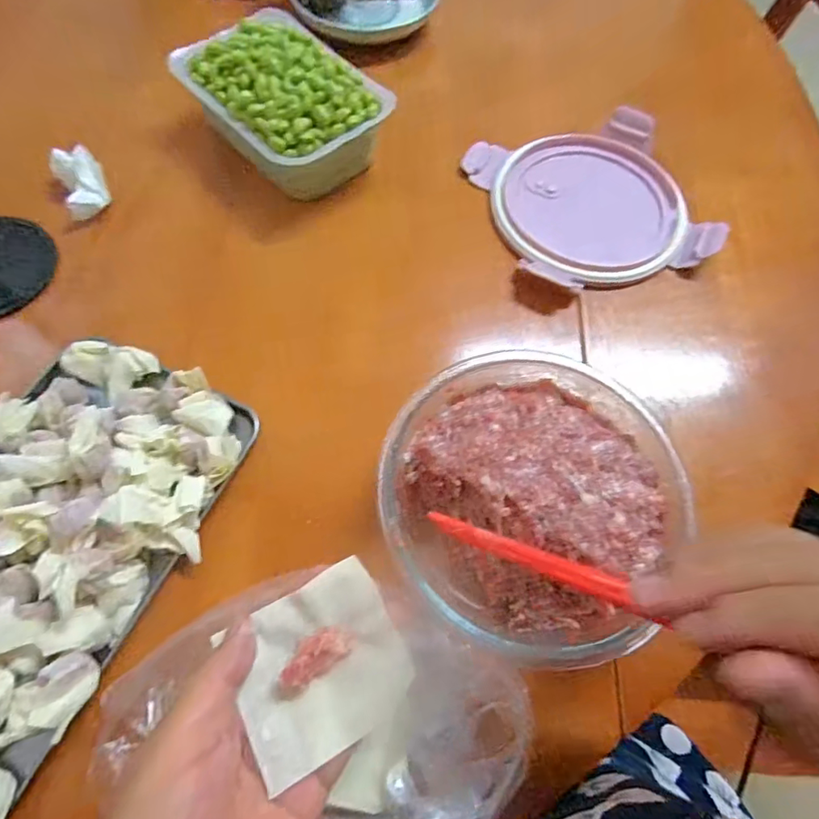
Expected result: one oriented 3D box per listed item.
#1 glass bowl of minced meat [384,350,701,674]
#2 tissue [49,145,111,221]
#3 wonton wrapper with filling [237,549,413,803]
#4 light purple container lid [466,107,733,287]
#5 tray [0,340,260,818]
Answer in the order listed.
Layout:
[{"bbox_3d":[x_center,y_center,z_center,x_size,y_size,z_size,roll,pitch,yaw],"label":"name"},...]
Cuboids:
[{"bbox_3d":[0.068,0.055,0.303,0.158,0.073,0.162,0,65,-1],"label":"glass bowl of minced meat"},{"bbox_3d":[-0.257,-0.178,0.400,0.032,0.023,0.057,-28,69,-13],"label":"tissue"},{"bbox_3d":[-0.039,0.115,0.229,0.071,0.015,0.068,-25,68,-12],"label":"wonton wrapper with filling"},{"bbox_3d":[0.152,-0.177,0.430,0.163,0.024,0.161,-16,67,-8],"label":"light purple container lid"},{"bbox_3d":[-0.218,0.081,0.294,0.163,0.038,0.270,27,68,11],"label":"tray"}]

